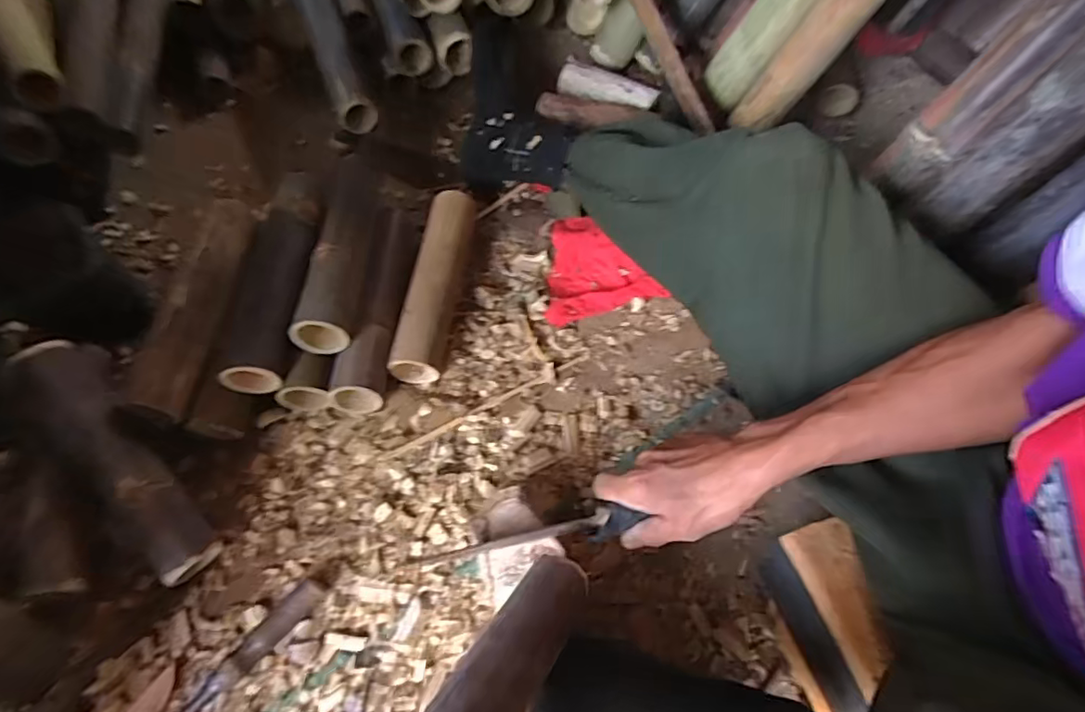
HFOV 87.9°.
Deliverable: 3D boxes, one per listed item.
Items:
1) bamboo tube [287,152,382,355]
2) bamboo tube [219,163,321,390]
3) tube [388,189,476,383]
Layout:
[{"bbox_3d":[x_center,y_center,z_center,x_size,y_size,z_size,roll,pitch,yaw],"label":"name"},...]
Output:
[{"bbox_3d":[-0.230,-0.138,0.651,0.069,0.062,0.275,3,60,-1],"label":"bamboo tube"},{"bbox_3d":[-0.300,-0.093,0.632,0.071,0.055,0.268,1,60,-2],"label":"bamboo tube"},{"bbox_3d":[-0.127,-0.091,0.690,0.055,0.067,0.262,7,60,2],"label":"tube"}]

